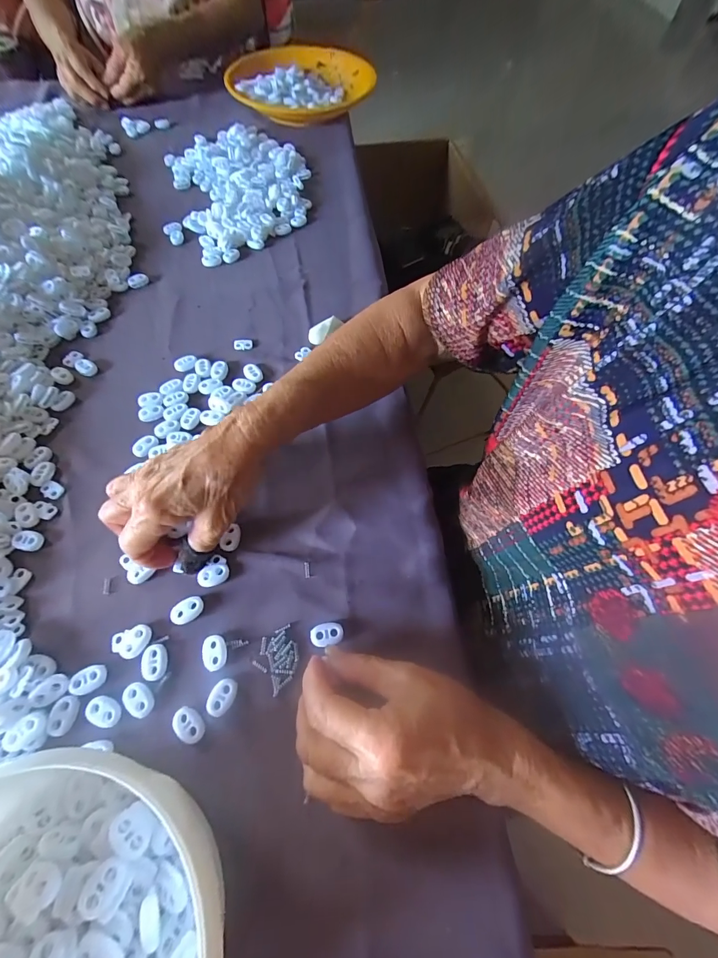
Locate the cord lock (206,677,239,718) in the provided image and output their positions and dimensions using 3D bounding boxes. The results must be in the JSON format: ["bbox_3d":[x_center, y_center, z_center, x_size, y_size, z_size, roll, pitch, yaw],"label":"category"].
[{"bbox_3d":[-0.090,0.143,0.257,0.016,0.004,0.022,16,62,8],"label":"cord lock"}]

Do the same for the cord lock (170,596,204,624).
[{"bbox_3d":[-0.124,0.094,0.281,0.023,0.004,0.016,-24,64,-14],"label":"cord lock"}]

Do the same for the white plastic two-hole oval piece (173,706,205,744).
[{"bbox_3d":[-0.109,0.157,0.248,0.023,0.004,0.014,38,67,18],"label":"white plastic two-hole oval piece"}]

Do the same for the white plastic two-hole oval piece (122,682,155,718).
[{"bbox_3d":[-0.144,0.143,0.253,0.023,0.004,0.015,34,66,17],"label":"white plastic two-hole oval piece"}]

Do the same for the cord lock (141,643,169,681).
[{"bbox_3d":[-0.139,0.124,0.265,0.016,0.004,0.022,-4,61,-3],"label":"cord lock"}]

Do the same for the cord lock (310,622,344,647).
[{"bbox_3d":[-0.023,0.109,0.276,0.023,0.004,0.015,-11,62,-9],"label":"cord lock"}]

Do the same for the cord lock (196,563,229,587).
[{"bbox_3d":[-0.109,0.072,0.293,0.023,0.004,0.016,-15,62,-9],"label":"cord lock"}]

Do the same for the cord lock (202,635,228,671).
[{"bbox_3d":[-0.100,0.119,0.269,0.017,0.004,0.023,-12,62,-7],"label":"cord lock"}]

